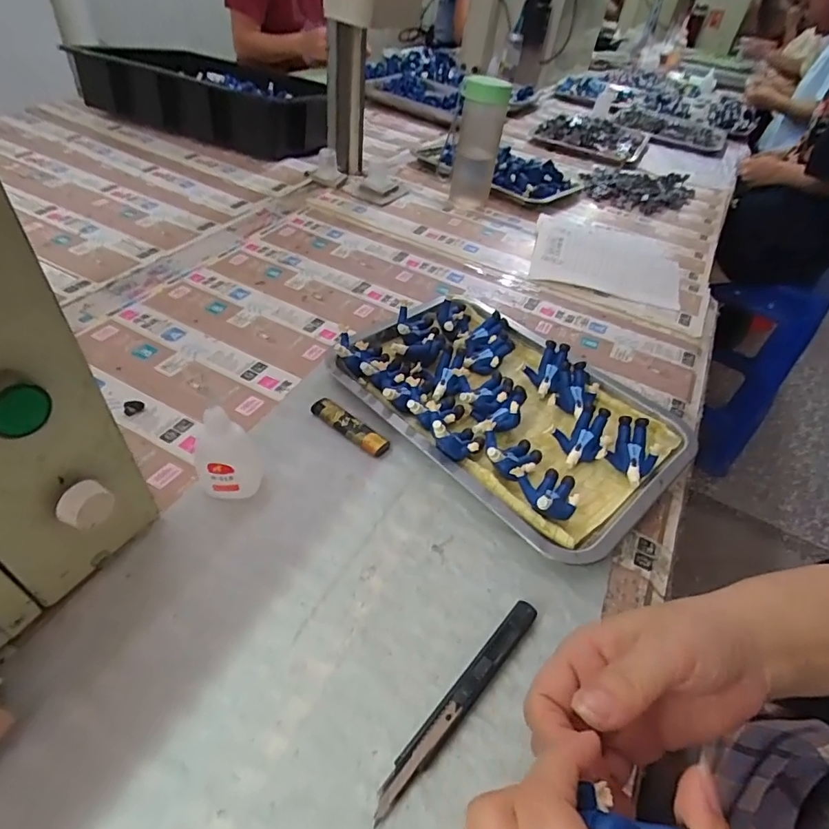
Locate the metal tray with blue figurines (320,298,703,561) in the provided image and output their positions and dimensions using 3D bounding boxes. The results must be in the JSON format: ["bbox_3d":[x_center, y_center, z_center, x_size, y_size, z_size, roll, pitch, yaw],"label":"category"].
[{"bbox_3d":[0.080,-0.019,0.467,0.215,0.032,0.321,-31,56,-32],"label":"metal tray with blue figurines"}]

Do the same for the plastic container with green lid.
[{"bbox_3d":[0.103,-0.443,0.798,0.071,0.170,0.068,14,44,5],"label":"plastic container with green lid"}]

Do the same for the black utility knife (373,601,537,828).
[{"bbox_3d":[0.028,0.165,0.289,0.014,0.009,0.142,35,51,25],"label":"black utility knife"}]

